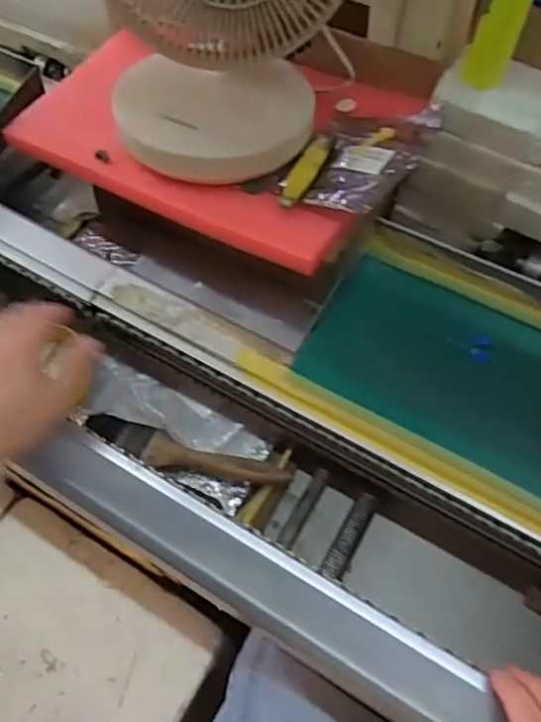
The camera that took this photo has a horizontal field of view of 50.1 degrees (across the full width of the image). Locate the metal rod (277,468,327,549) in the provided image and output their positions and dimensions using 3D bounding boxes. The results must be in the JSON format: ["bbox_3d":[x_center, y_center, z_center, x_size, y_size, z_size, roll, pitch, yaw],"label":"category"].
[{"bbox_3d":[0.030,0.128,0.511,0.014,0.008,0.075,26,70,11],"label":"metal rod"}]

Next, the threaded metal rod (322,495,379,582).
[{"bbox_3d":[0.069,0.148,0.493,0.019,0.016,0.076,27,70,11],"label":"threaded metal rod"}]

